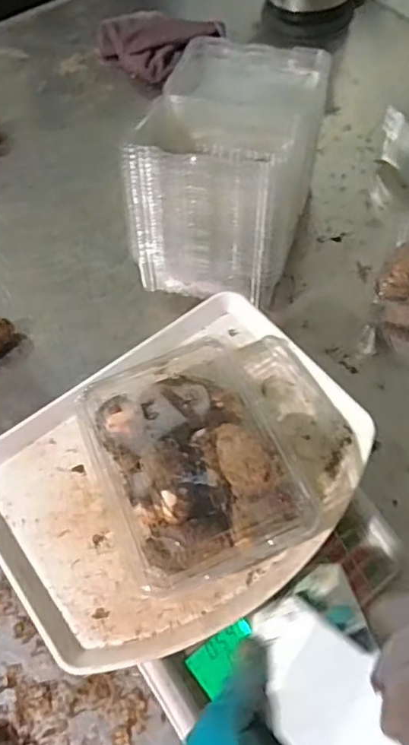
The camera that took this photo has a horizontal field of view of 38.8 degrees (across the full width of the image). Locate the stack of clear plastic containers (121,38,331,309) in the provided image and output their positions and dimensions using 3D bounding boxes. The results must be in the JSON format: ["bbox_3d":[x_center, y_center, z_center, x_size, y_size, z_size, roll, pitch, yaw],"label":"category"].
[{"bbox_3d":[0.033,-0.242,0.678,0.171,0.193,0.285,13,63,11],"label":"stack of clear plastic containers"}]

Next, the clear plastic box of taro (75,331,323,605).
[{"bbox_3d":[-0.011,0.063,0.430,0.130,0.054,0.170,-21,61,-8],"label":"clear plastic box of taro"}]

